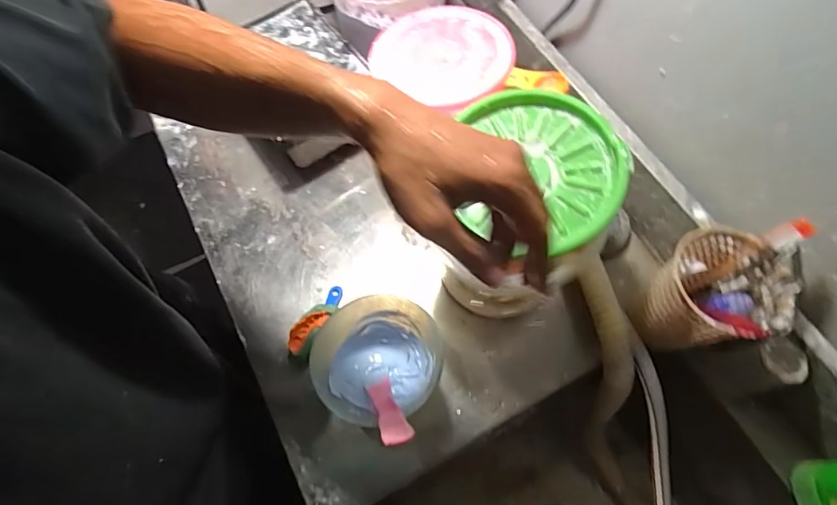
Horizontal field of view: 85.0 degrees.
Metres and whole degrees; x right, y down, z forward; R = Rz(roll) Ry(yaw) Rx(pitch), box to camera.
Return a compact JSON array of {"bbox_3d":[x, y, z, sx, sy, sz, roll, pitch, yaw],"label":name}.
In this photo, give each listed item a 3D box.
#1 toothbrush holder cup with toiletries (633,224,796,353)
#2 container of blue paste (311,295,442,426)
[{"bbox_3d":[0.287,0.049,0.470,0.097,0.141,0.097,-1,66,1],"label":"toothbrush holder cup with toiletries"},{"bbox_3d":[-0.041,0.117,0.495,0.134,0.083,0.113,-18,67,-6],"label":"container of blue paste"}]

